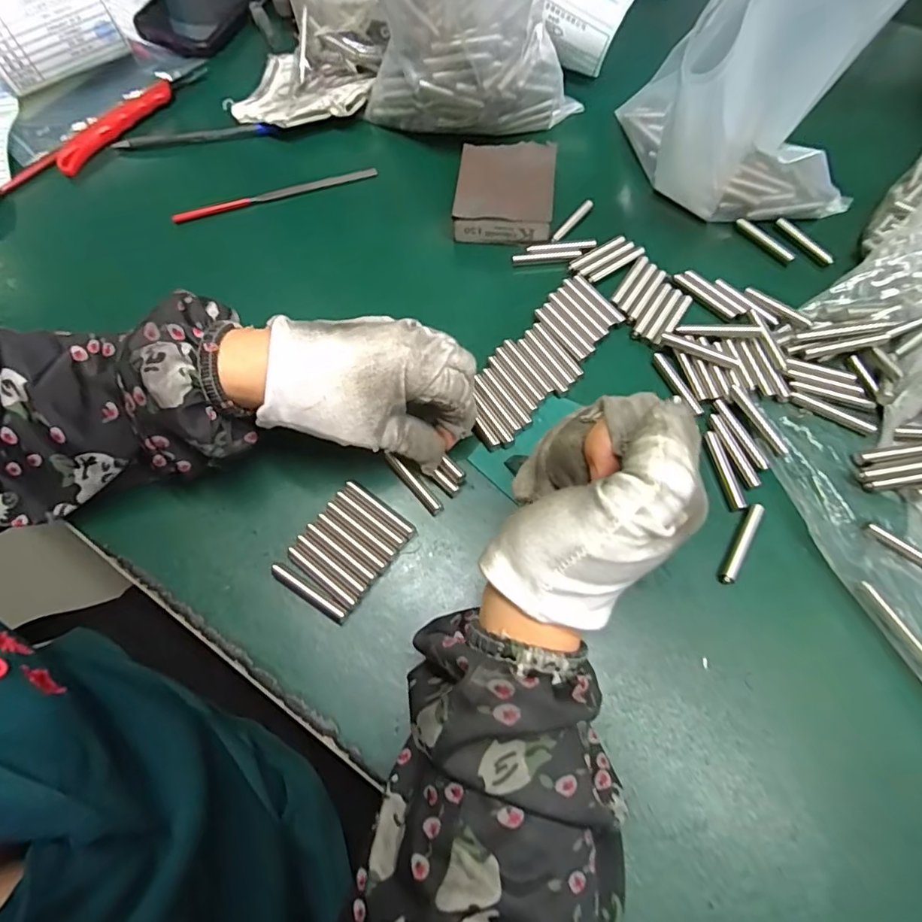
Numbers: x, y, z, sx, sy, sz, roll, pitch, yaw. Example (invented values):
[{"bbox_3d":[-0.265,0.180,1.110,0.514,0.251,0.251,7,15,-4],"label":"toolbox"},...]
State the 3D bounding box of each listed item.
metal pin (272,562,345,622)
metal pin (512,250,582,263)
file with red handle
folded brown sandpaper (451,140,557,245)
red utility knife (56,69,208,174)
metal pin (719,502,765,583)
[{"bbox_3d":[-0.080,0.069,0.280,0.047,0.005,0.006,30,71,14],"label":"metal pin"},{"bbox_3d":[0.060,-0.143,0.374,0.048,0.005,0.006,-5,66,0],"label":"metal pin"},{"bbox_3d":[-0.143,-0.205,0.411,0.155,0.007,0.007,-16,67,-5],"label":"file with red handle"},{"bbox_3d":[0.032,-0.196,0.383,0.067,0.018,0.077,5,67,4],"label":"folded brown sandpaper"},{"bbox_3d":[-0.274,-0.293,0.446,0.023,0.010,0.153,36,72,16],"label":"red utility knife"},{"bbox_3d":[0.151,0.045,0.287,0.008,0.005,0.048,29,70,13],"label":"metal pin"}]

